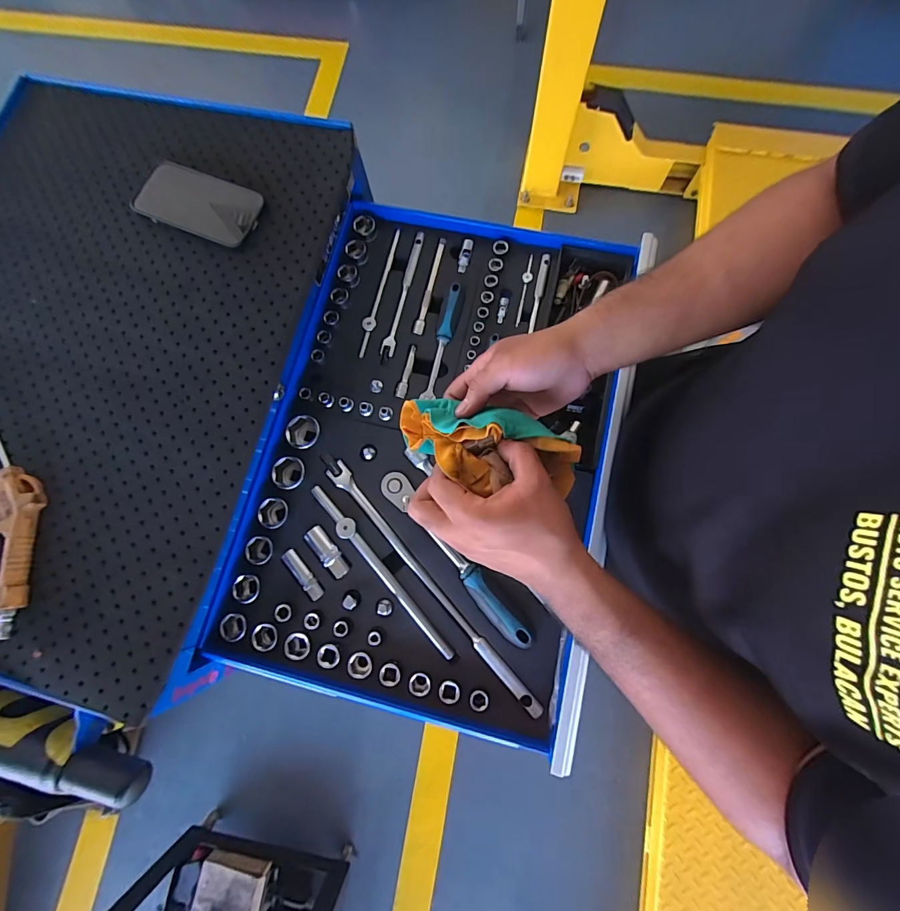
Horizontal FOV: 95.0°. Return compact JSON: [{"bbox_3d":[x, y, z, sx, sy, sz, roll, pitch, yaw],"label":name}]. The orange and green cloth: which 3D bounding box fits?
[{"bbox_3d":[0.033,-0.005,0.346,0.156,0.047,0.070,13,79,0],"label":"orange and green cloth"}]

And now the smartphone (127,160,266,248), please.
[{"bbox_3d":[-0.290,-0.293,0.477,0.143,0.009,0.079,24,80,6],"label":"smartphone"}]

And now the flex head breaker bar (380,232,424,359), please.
[{"bbox_3d":[-0.060,-0.216,0.544,0.016,0.009,0.181,13,79,4],"label":"flex head breaker bar"}]

